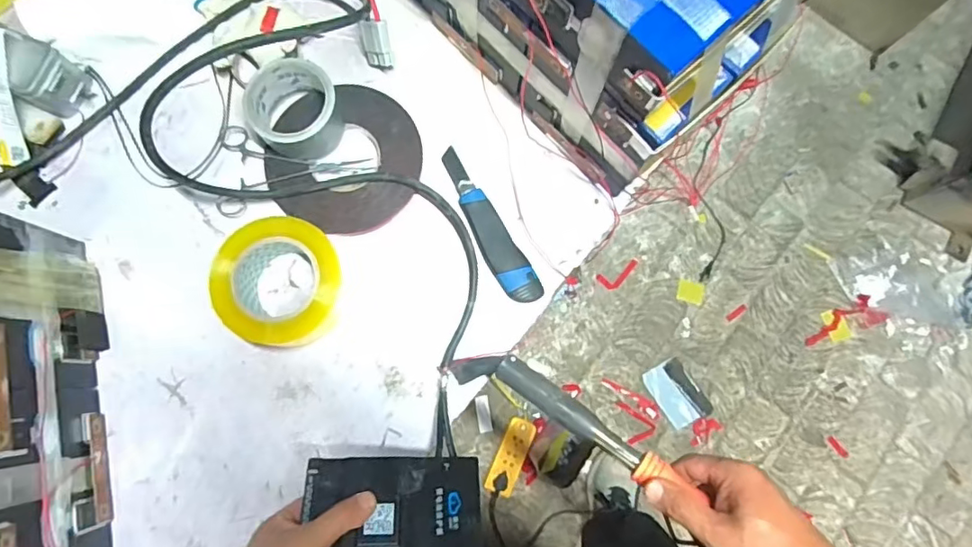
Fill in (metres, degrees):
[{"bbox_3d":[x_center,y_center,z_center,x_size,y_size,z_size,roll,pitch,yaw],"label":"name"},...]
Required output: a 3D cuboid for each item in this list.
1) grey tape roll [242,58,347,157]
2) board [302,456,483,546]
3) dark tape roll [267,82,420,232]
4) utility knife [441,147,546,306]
[{"bbox_3d":[-0.206,-0.176,0.598,0.093,0.062,0.090,0,79,-2],"label":"grey tape roll"},{"bbox_3d":[-0.082,0.217,0.499,0.157,0.011,0.101,3,53,-10],"label":"board"},{"bbox_3d":[-0.157,-0.132,0.617,0.164,0.019,0.169,0,78,-1],"label":"dark tape roll"},{"bbox_3d":[-0.001,-0.051,0.611,0.038,0.015,0.190,-31,81,-7],"label":"utility knife"}]

